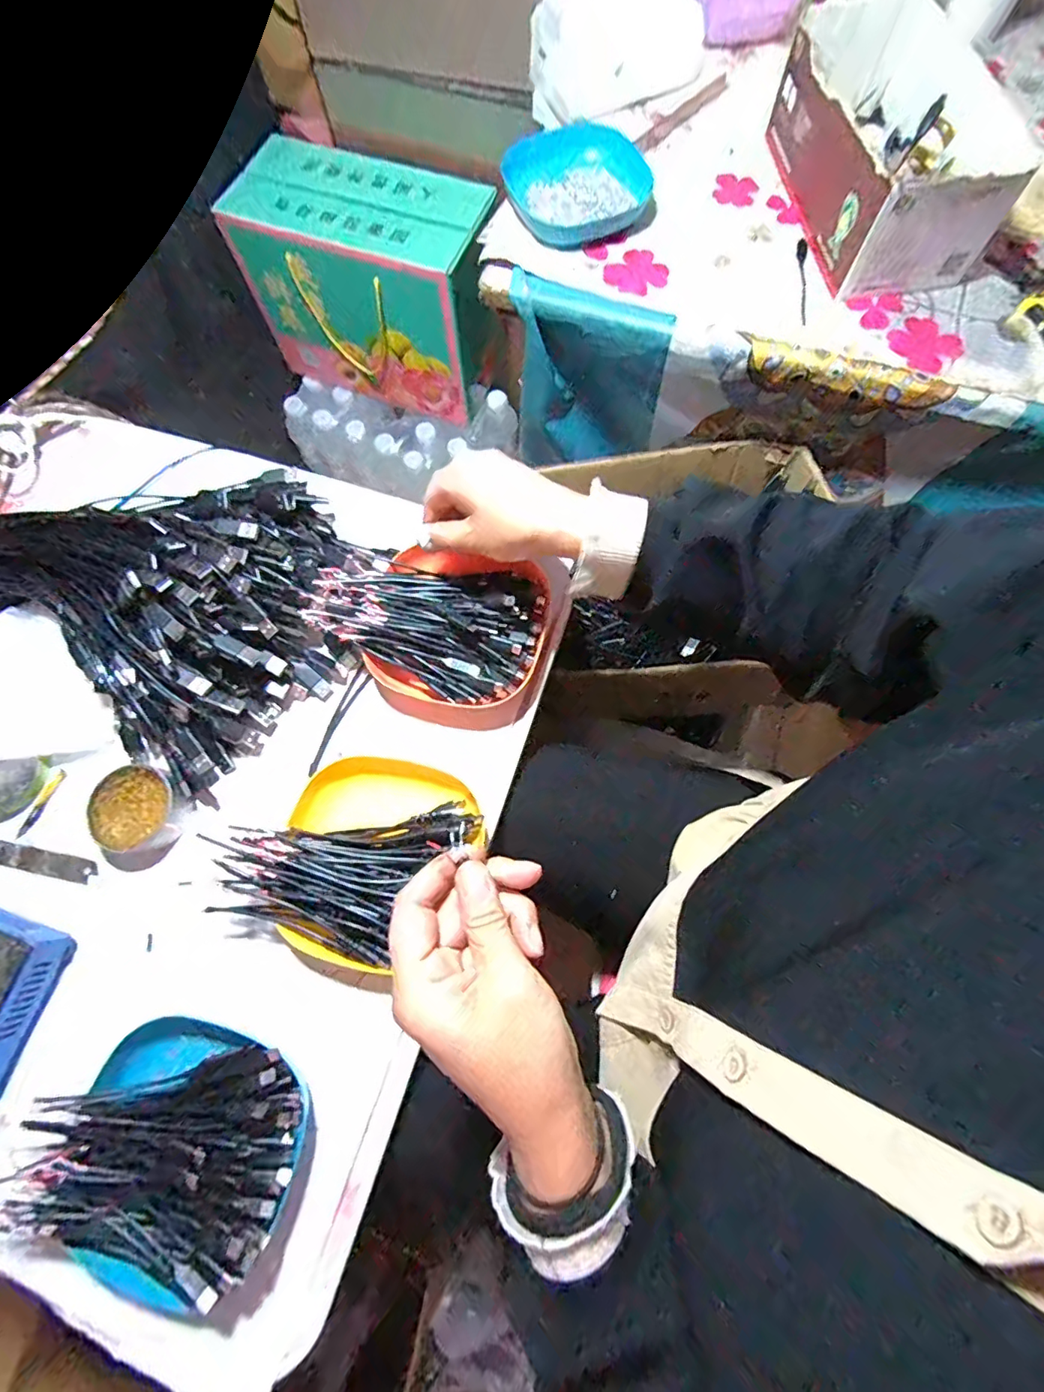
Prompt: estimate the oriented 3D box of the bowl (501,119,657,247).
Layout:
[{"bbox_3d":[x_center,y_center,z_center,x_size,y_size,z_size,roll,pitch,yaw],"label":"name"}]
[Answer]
[{"bbox_3d":[0.058,-0.522,0.552,0.138,0.037,0.122,-24,75,-5],"label":"bowl"}]

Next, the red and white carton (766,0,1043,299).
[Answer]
[{"bbox_3d":[0.346,-0.527,0.521,0.145,0.101,0.272,-8,74,0],"label":"red and white carton"}]

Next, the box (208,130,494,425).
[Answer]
[{"bbox_3d":[-0.205,-0.589,0.789,0.339,0.234,0.162,21,75,7],"label":"box"}]

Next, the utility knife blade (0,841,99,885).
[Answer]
[{"bbox_3d":[-0.373,0.127,0.416,0.096,0.005,0.017,11,74,4],"label":"utility knife blade"}]

